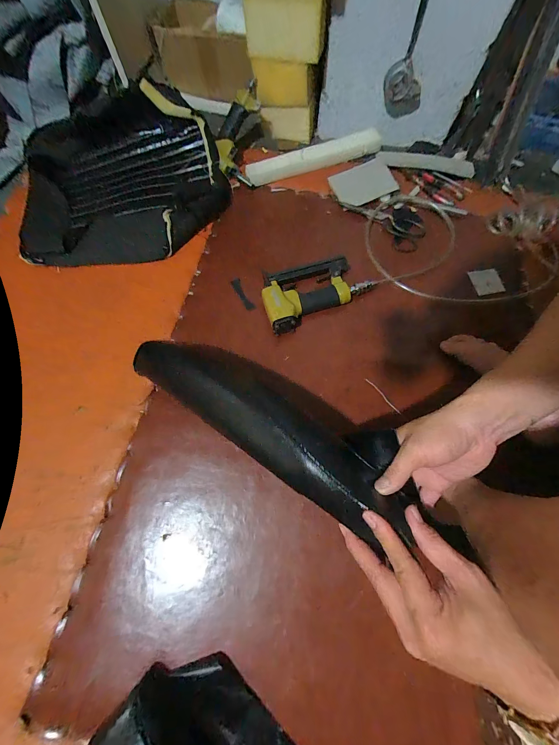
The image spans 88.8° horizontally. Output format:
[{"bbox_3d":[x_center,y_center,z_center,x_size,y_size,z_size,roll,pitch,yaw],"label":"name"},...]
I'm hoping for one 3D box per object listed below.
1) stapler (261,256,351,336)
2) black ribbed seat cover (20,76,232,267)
[{"bbox_3d":[0.061,-0.158,0.573,0.197,0.063,0.121,-23,72,-9],"label":"stapler"},{"bbox_3d":[-0.350,-0.438,0.622,0.448,0.124,0.382,-8,70,-3],"label":"black ribbed seat cover"}]

